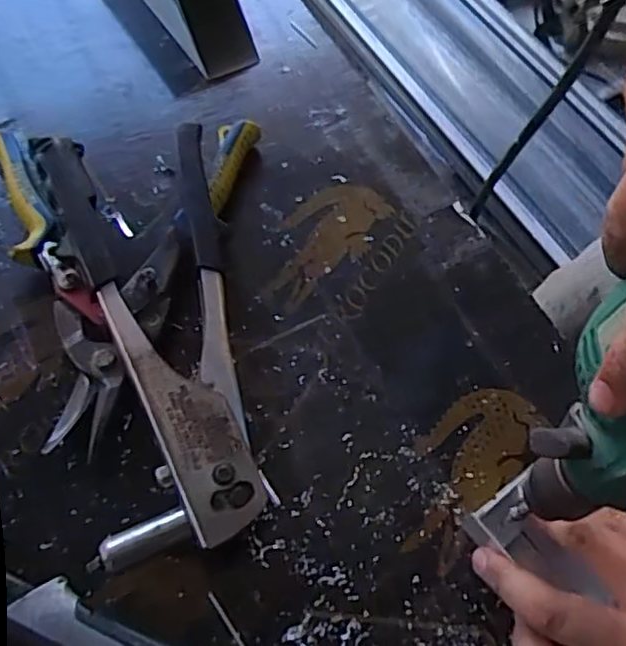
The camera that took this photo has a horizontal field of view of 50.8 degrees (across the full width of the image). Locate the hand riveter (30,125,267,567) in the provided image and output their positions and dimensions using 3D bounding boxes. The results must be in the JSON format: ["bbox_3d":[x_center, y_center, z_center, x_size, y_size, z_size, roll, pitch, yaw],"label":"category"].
[{"bbox_3d":[-0.086,0.000,0.357,0.093,0.057,0.238,-12,61,-10],"label":"hand riveter"}]

